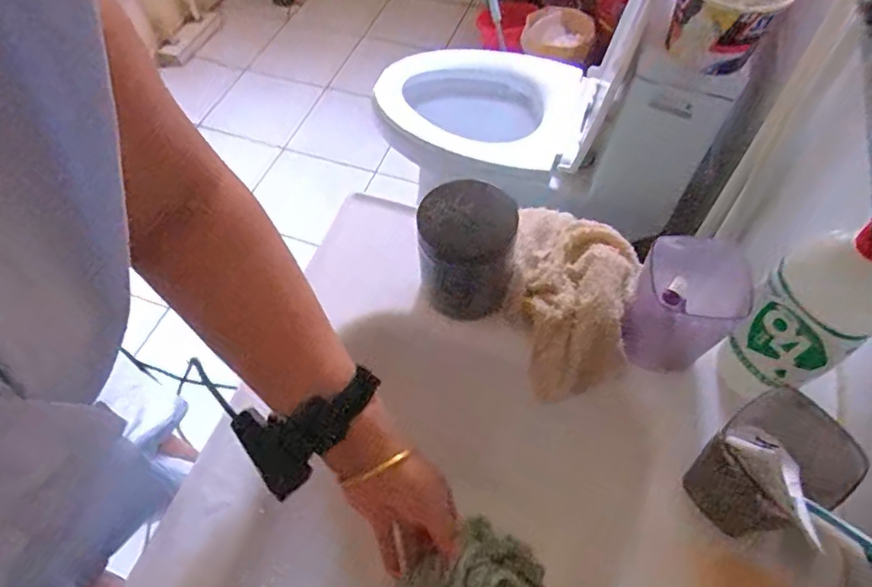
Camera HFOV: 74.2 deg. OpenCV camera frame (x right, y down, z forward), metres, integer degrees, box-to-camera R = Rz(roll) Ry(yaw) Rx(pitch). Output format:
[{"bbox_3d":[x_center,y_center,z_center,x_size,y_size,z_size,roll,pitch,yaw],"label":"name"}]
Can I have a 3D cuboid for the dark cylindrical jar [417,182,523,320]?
[{"bbox_3d":[0.025,-0.035,0.482,0.076,0.081,0.075,0,57,0],"label":"dark cylindrical jar"}]

